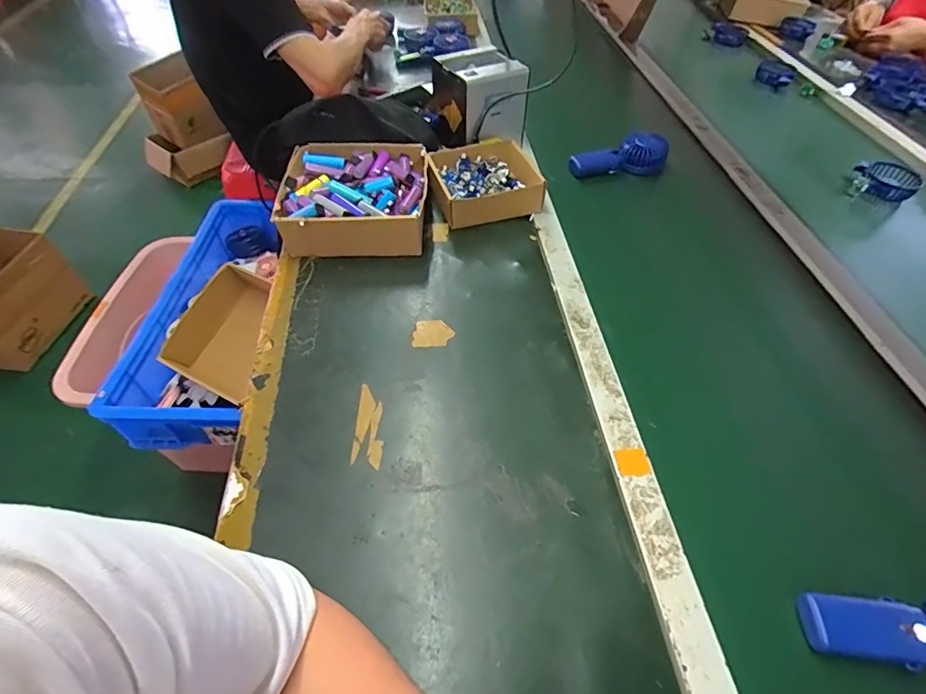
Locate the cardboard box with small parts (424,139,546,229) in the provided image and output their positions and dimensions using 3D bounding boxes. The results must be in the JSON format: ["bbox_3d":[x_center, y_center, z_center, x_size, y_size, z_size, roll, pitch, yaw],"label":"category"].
[{"bbox_3d":[0.034,-0.279,0.770,0.175,0.048,0.160,-12,54,-10],"label":"cardboard box with small parts"}]

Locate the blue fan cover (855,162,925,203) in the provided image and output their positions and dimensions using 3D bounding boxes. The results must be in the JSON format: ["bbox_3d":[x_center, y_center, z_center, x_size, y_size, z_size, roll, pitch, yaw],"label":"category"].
[{"bbox_3d":[0.769,-0.298,0.841,0.088,0.040,0.073,-1,52,-1],"label":"blue fan cover"}]

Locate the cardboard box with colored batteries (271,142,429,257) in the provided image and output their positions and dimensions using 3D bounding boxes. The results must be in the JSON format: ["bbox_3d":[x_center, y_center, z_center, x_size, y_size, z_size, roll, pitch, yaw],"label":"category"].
[{"bbox_3d":[-0.164,-0.233,0.719,0.210,0.070,0.219,0,52,-1],"label":"cardboard box with colored batteries"}]

